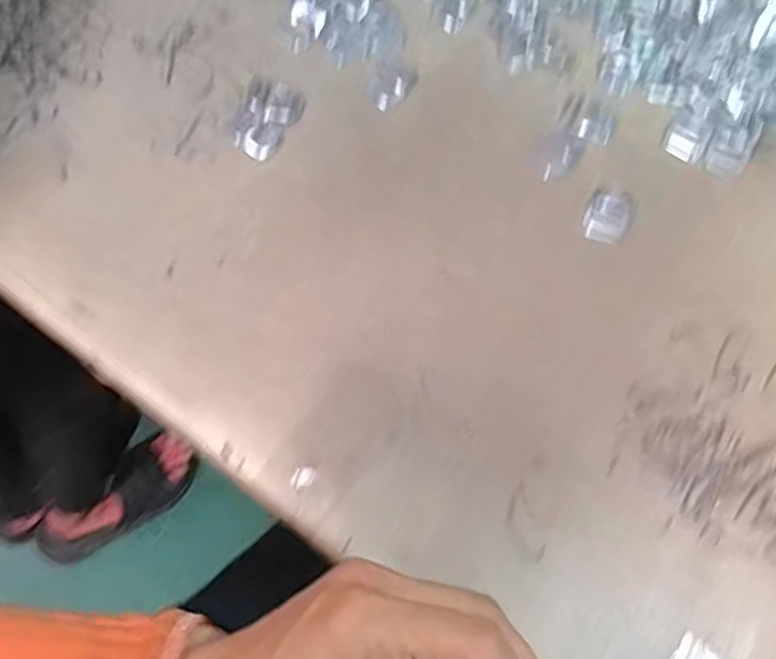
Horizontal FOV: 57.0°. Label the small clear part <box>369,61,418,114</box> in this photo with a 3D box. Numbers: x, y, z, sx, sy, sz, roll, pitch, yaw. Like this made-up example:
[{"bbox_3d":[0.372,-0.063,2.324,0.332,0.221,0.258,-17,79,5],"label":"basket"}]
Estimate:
[{"bbox_3d":[0.004,-0.175,0.508,0.027,0.004,0.045,26,67,9],"label":"small clear part"}]

